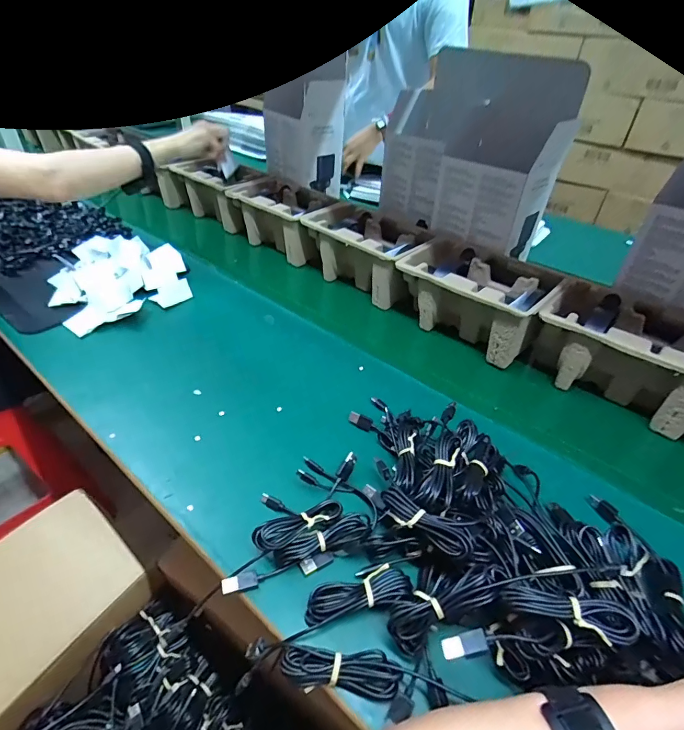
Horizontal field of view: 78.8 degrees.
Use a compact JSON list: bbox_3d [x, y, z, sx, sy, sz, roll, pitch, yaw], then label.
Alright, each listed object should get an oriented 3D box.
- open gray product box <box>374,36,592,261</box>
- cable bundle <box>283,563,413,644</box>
[{"bbox_3d":[0.206,-0.380,0.745,0.132,0.250,0.350,-24,44,-27],"label":"open gray product box"},{"bbox_3d":[0.007,0.201,0.358,0.106,0.019,0.031,-8,39,-10],"label":"cable bundle"}]

